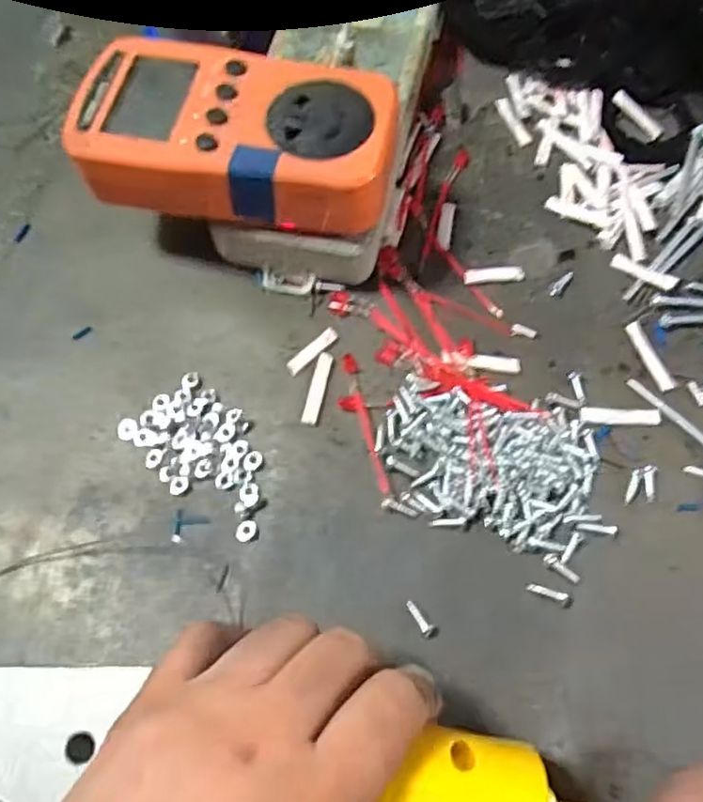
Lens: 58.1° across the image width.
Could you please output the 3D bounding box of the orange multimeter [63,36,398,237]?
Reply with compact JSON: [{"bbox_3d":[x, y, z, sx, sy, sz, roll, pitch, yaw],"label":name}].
[{"bbox_3d":[-0.049,-0.108,0.264,0.130,0.031,0.070,8,68,5],"label":"orange multimeter"}]

